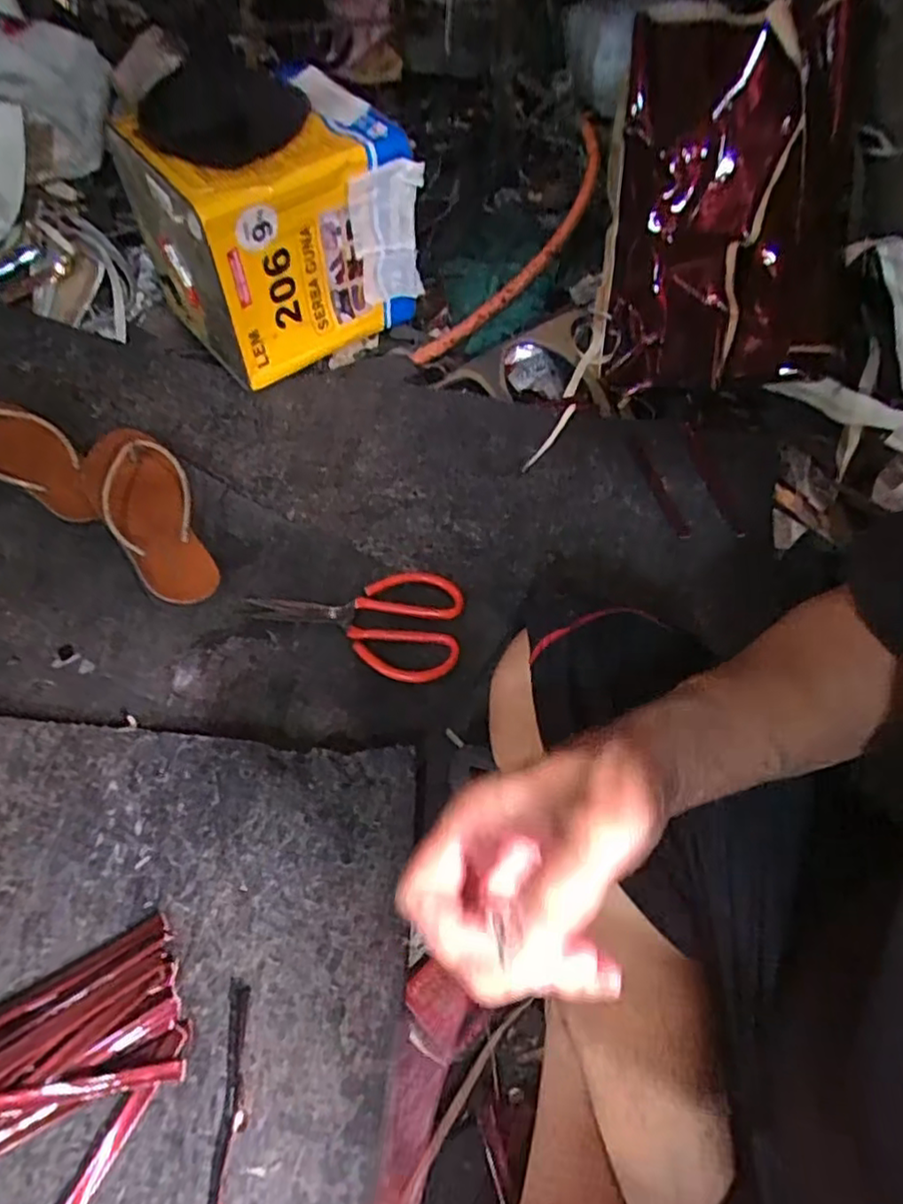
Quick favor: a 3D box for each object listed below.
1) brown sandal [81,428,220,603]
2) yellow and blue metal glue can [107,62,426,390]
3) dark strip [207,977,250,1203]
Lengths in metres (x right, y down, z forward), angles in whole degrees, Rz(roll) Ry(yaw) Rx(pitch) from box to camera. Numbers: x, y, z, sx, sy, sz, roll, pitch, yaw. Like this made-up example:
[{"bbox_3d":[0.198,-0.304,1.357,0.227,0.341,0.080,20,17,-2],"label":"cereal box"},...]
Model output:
[{"bbox_3d":[-0.317,-0.099,0.709,0.097,0.042,0.234,-27,73,-20],"label":"brown sandal"},{"bbox_3d":[-0.200,-0.433,0.804,0.263,0.265,0.243,-28,56,-23],"label":"yellow and blue metal glue can"},{"bbox_3d":[-0.145,0.321,0.439,0.013,0.006,0.134,-1,50,-3],"label":"dark strip"}]

